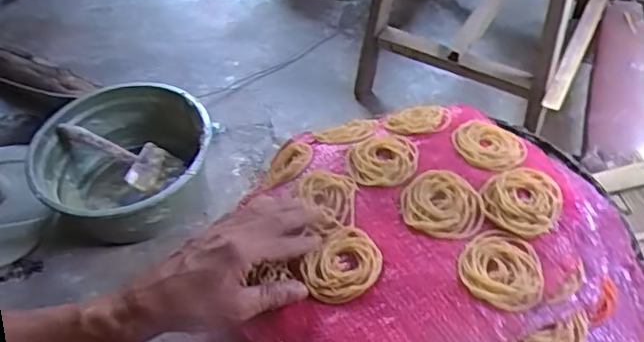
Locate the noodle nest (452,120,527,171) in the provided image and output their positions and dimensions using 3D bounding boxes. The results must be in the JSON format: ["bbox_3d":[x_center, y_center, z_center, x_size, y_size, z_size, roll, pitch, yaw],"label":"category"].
[{"bbox_3d":[0.168,-0.026,0.598,0.070,0.014,0.070,-1,50,2],"label":"noodle nest"}]

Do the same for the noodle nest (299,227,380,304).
[{"bbox_3d":[0.019,0.083,0.523,0.059,0.009,0.071,33,58,26],"label":"noodle nest"}]

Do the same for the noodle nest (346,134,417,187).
[{"bbox_3d":[0.060,-0.013,0.593,0.067,0.015,0.069,-1,50,2],"label":"noodle nest"}]

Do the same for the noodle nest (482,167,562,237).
[{"bbox_3d":[0.182,0.026,0.544,0.064,0.012,0.070,-1,50,2],"label":"noodle nest"}]

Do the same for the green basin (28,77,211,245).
[{"bbox_3d":[-0.517,-0.032,1.579,0.463,0.224,0.477,-1,50,2],"label":"green basin"}]

